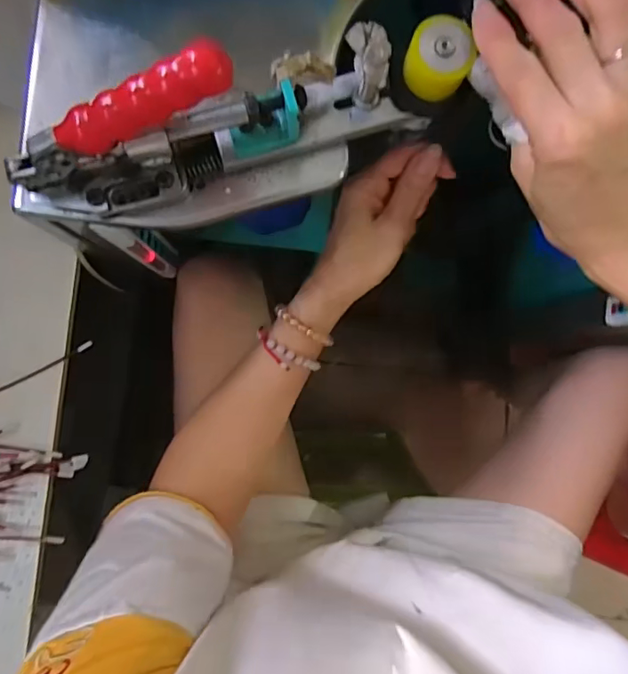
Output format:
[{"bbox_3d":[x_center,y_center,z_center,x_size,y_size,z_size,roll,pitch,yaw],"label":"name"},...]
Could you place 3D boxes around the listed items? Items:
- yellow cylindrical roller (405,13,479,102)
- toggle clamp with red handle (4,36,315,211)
[{"bbox_3d":[0.069,-0.154,0.272,0.034,0.019,0.037,0,87,-3],"label":"yellow cylindrical roller"},{"bbox_3d":[-0.080,-0.100,0.250,0.152,0.083,0.031,-15,88,-4],"label":"toggle clamp with red handle"}]

